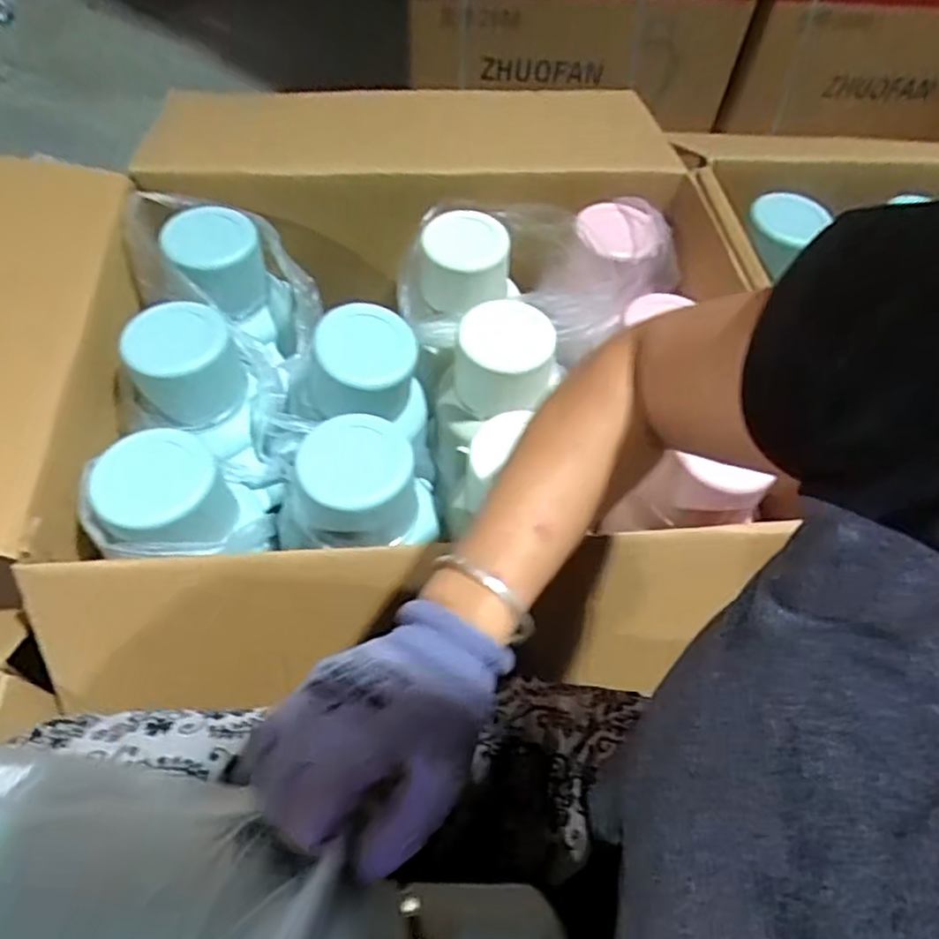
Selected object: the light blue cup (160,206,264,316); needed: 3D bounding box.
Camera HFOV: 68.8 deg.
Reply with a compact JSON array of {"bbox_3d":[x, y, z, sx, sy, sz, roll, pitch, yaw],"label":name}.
[{"bbox_3d":[-0.284,-0.230,0.775,0.096,0.084,0.098,3,54,-4],"label":"light blue cup"}]

